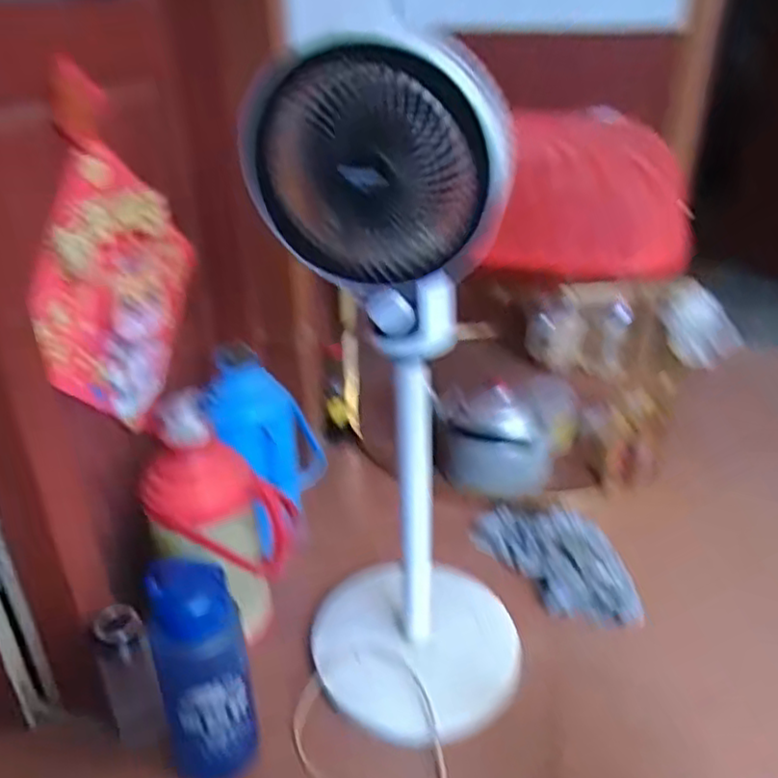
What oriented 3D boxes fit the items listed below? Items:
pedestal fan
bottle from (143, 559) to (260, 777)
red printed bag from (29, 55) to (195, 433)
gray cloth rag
[{"bbox_3d":[0.025,0.042,0.840,0.274,0.812,0.253,2,28,6],"label":"pedestal fan"},{"bbox_3d":[-0.224,0.349,0.843,0.102,0.324,0.089,-13,30,-20],"label":"bottle"},{"bbox_3d":[-0.384,-0.170,0.981,0.082,0.456,0.327,2,28,7],"label":"red printed bag"},{"bbox_3d":[0.308,0.290,1.223,0.196,0.064,0.311,-18,32,-29],"label":"gray cloth rag"}]

